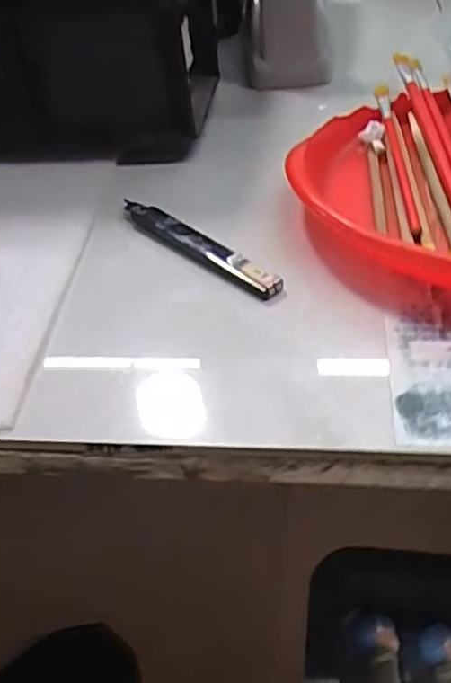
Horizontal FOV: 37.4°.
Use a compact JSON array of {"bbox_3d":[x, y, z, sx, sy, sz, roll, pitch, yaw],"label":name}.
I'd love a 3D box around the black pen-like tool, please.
[{"bbox_3d":[-0.018,-0.059,0.406,0.014,0.012,0.131,-35,50,-26],"label":"black pen-like tool"}]

